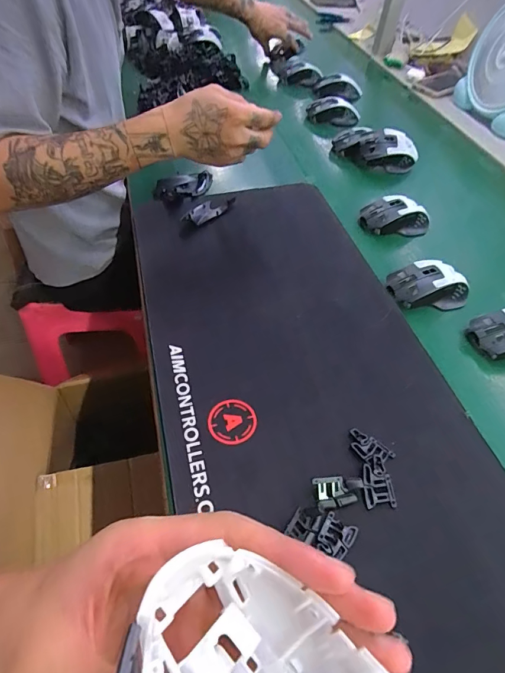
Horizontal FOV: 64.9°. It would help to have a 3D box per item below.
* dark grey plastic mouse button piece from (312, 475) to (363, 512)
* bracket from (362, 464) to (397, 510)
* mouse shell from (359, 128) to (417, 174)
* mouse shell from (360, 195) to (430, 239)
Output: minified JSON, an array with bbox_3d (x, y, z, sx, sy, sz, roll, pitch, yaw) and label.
[{"bbox_3d":[0.076,0.134,0.346,0.041,0.011,0.023,-4,52,-8],"label":"dark grey plastic mouse button piece"},{"bbox_3d":[0.112,0.133,0.353,0.027,0.008,0.035,0,52,-5],"label":"bracket"},{"bbox_3d":[0.257,-0.348,0.747,0.102,0.063,0.045,2,52,-3],"label":"mouse shell"},{"bbox_3d":[0.225,-0.188,0.622,0.099,0.038,0.059,-10,53,-13],"label":"mouse shell"}]

